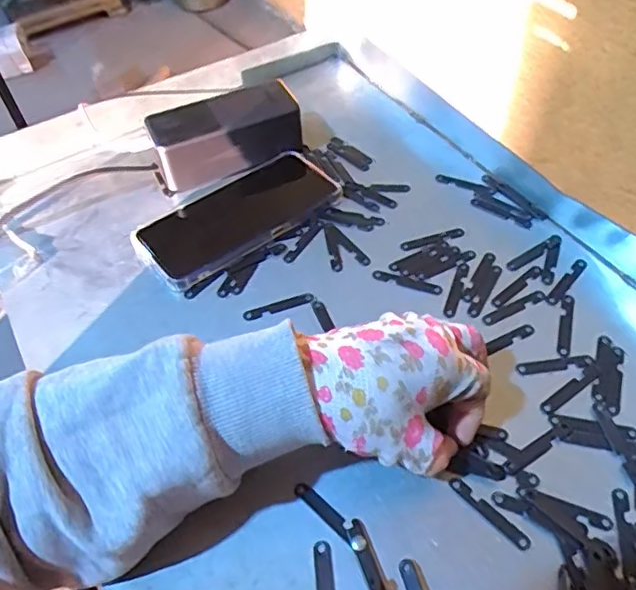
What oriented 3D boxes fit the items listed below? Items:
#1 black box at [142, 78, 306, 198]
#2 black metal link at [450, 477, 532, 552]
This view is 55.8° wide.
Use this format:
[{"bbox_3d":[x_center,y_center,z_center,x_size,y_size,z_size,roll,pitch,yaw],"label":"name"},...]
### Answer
[{"bbox_3d":[-0.085,-0.148,0.539,0.130,0.055,0.063,-18,52,-12],"label":"black box"},{"bbox_3d":[0.097,0.123,0.338,0.008,0.005,0.051,-38,58,-25],"label":"black metal link"}]

